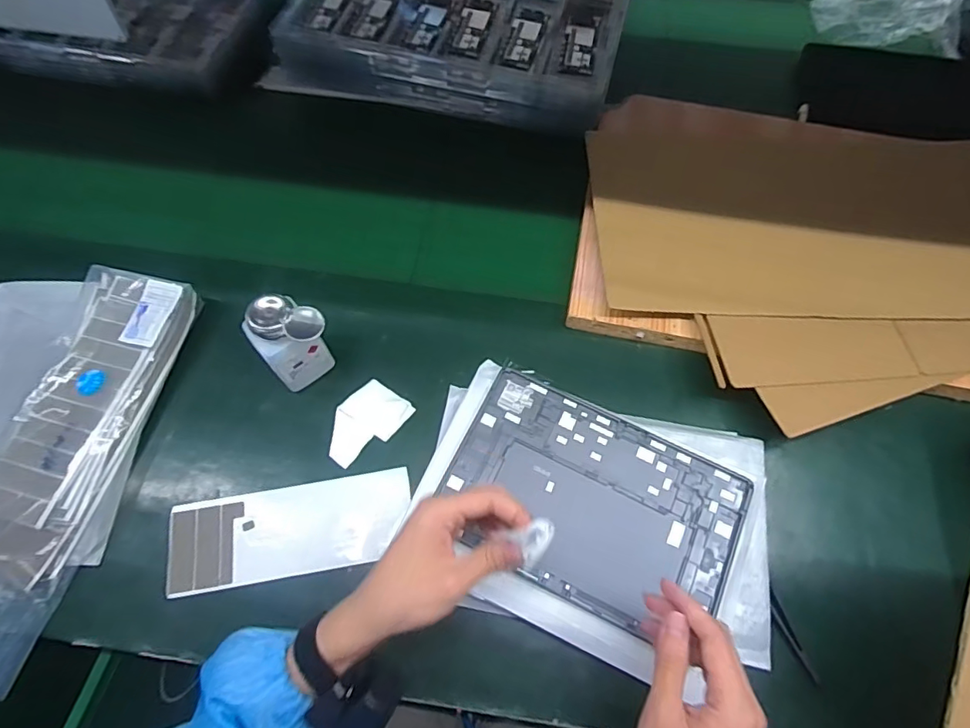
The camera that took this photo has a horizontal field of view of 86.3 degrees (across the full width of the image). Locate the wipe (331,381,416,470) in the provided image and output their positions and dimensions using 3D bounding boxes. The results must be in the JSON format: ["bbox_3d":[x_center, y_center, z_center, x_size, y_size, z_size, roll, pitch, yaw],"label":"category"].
[{"bbox_3d":[-0.121,0.059,0.519,0.057,0.012,0.088,38,70,20],"label":"wipe"}]

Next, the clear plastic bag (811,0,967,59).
[{"bbox_3d":[0.625,-0.545,0.782,0.220,0.060,0.138,11,64,4],"label":"clear plastic bag"}]

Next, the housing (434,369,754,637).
[{"bbox_3d":[0.097,0.123,0.468,0.253,0.005,0.165,25,70,9],"label":"housing"}]

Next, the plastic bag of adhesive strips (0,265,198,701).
[{"bbox_3d":[-0.405,0.085,0.482,0.124,0.026,0.375,14,72,2],"label":"plastic bag of adhesive strips"}]

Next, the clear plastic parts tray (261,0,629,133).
[{"bbox_3d":[-0.027,-0.541,0.753,0.456,0.070,0.436,14,64,5],"label":"clear plastic parts tray"}]

